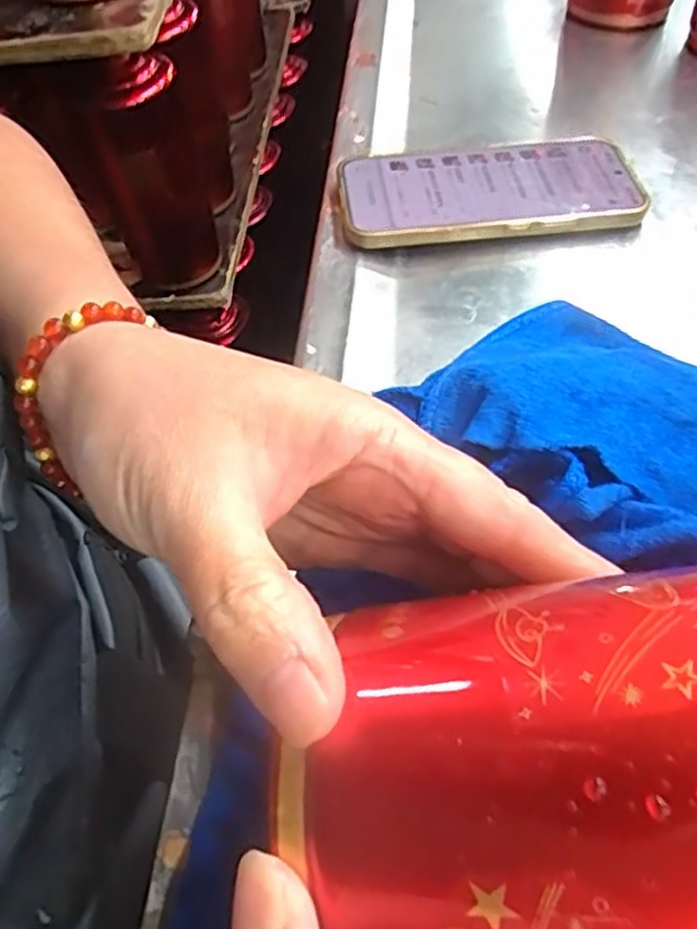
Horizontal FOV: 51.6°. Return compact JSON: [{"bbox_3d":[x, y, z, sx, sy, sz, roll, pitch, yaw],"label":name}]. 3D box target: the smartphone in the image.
[{"bbox_3d":[0.075,-0.151,0.393,0.158,0.011,0.073,-4,52,4],"label":"smartphone"}]

